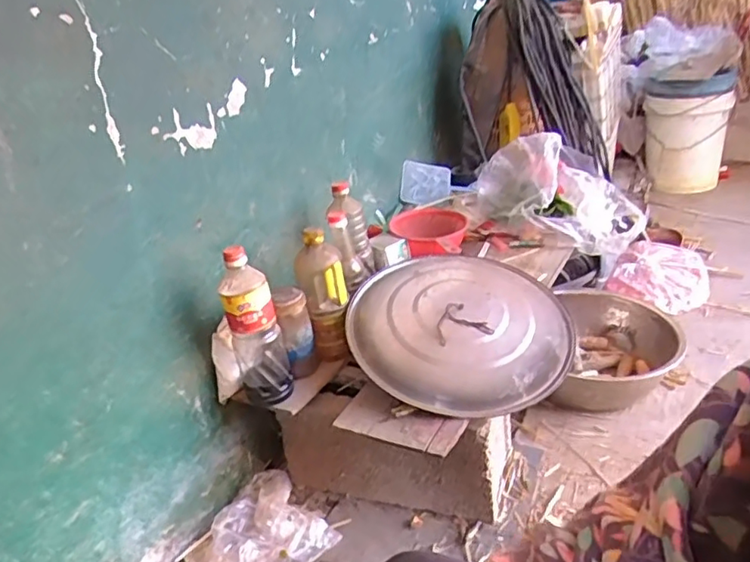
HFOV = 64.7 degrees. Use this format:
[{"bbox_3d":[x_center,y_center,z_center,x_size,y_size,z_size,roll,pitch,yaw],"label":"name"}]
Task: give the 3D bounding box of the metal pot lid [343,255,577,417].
[{"bbox_3d":[0.141,0.073,0.990,0.362,0.051,0.335,-2,51,2],"label":"metal pot lid"}]

